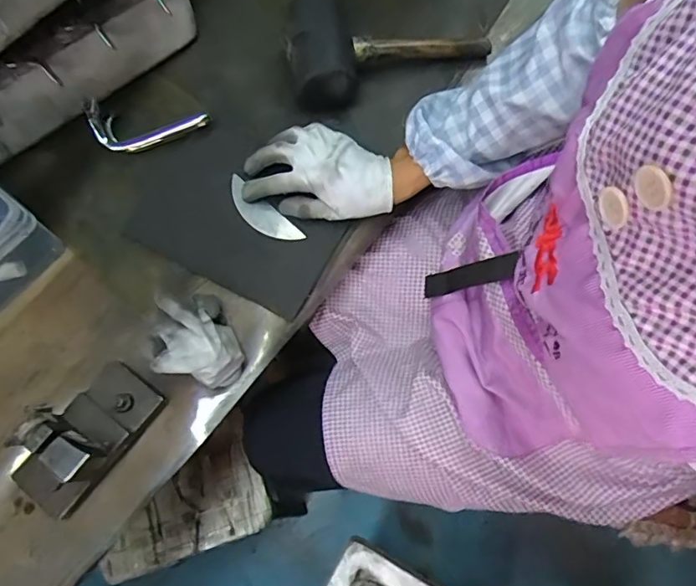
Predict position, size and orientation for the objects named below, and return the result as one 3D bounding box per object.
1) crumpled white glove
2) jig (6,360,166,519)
[{"bbox_3d":[-0.140,0.039,0.477,0.072,0.066,0.098,-13,72,-4],"label":"crumpled white glove"},{"bbox_3d":[-0.231,0.124,0.445,0.066,0.071,0.129,32,75,11],"label":"jig"}]

